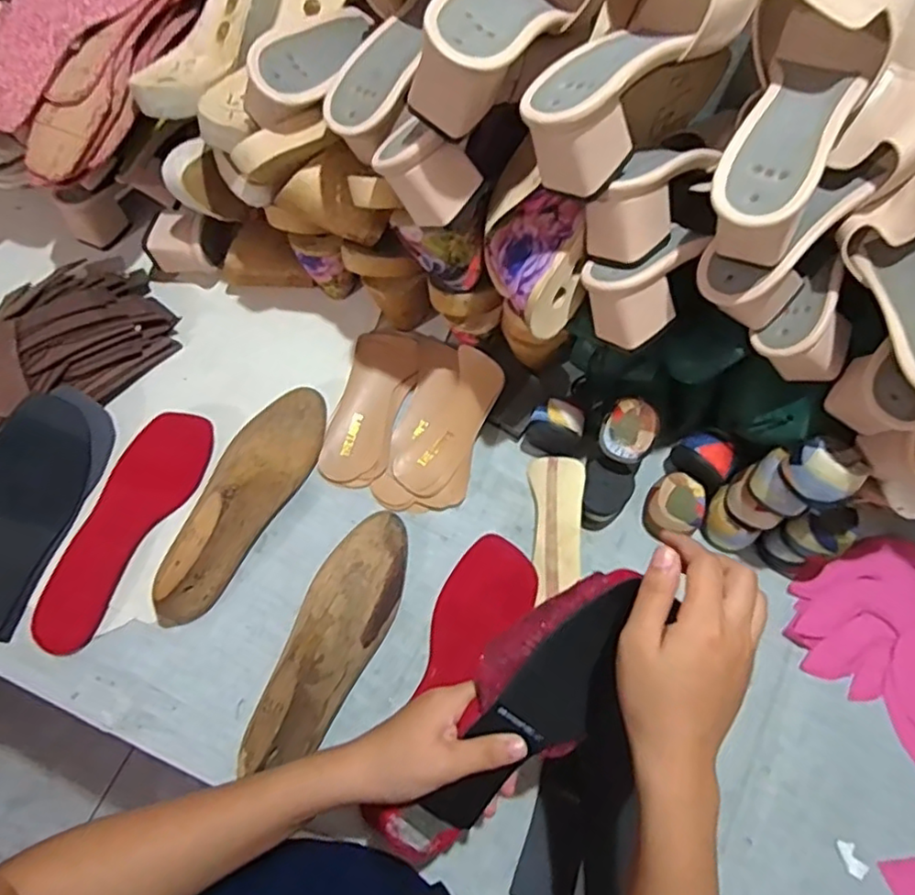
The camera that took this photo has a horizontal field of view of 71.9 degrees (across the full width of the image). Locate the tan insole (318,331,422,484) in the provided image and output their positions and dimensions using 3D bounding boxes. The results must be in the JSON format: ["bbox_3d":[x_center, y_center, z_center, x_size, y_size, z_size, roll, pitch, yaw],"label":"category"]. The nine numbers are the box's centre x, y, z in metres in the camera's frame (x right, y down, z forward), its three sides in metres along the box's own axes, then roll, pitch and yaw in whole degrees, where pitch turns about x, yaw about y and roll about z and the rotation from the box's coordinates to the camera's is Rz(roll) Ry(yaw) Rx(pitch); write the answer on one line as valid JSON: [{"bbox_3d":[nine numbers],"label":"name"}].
[{"bbox_3d":[-0.088,-0.044,0.641,0.062,0.013,0.163,14,70,5],"label":"tan insole"}]

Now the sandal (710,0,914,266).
[{"bbox_3d":[0.222,-0.240,0.404,0.083,0.092,0.240,20,83,7],"label":"sandal"}]

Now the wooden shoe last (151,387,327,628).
[{"bbox_3d":[-0.202,0.041,0.566,0.072,0.075,0.237,26,71,9],"label":"wooden shoe last"}]

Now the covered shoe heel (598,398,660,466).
[{"bbox_3d":[0.155,-0.015,0.578,0.051,0.019,0.059,33,100,21],"label":"covered shoe heel"}]

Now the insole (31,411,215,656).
[{"bbox_3d":[-0.310,0.069,0.582,0.074,0.010,0.230,26,70,2],"label":"insole"}]

